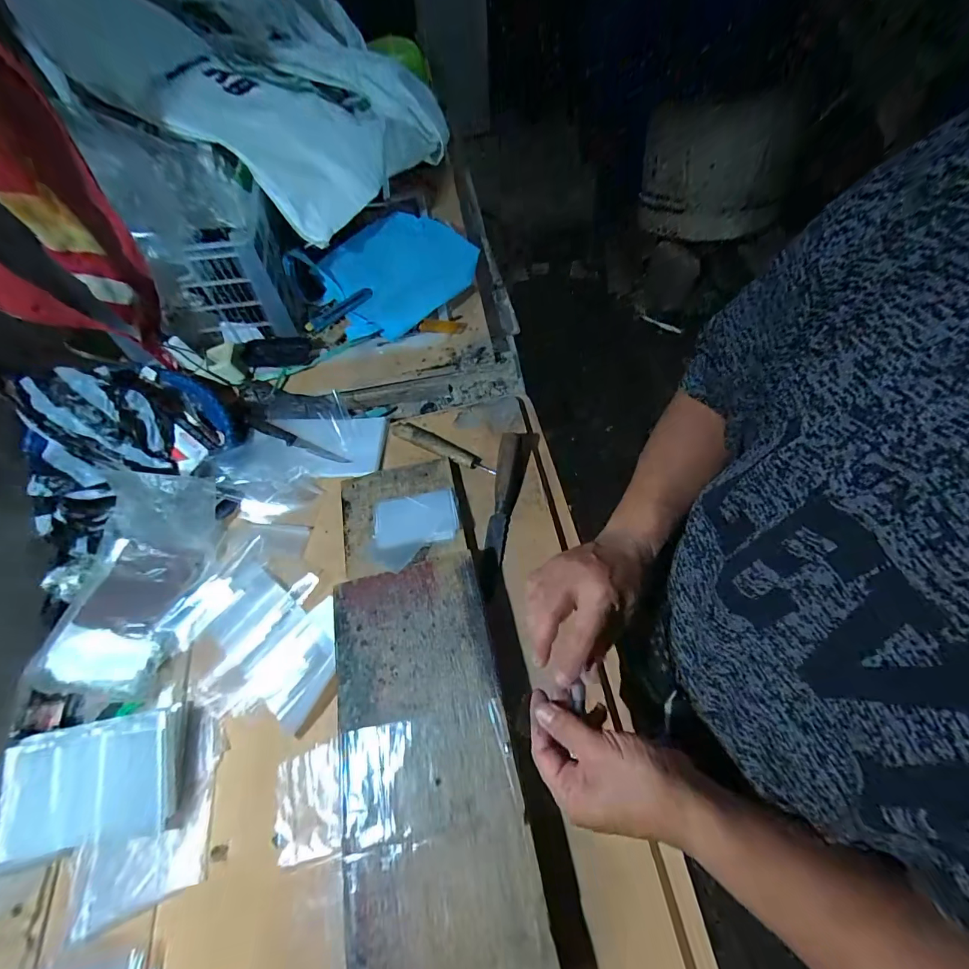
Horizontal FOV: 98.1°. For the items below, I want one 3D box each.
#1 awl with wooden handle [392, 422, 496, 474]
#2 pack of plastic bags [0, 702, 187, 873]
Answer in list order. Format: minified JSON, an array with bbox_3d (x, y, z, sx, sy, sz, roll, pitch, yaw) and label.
[{"bbox_3d":[-0.063,-0.056,0.633,0.172,0.018,0.028,26,67,16],"label":"awl with wooden handle"},{"bbox_3d":[-0.440,0.331,0.467,0.199,0.032,0.126,-13,63,-3],"label":"pack of plastic bags"}]

